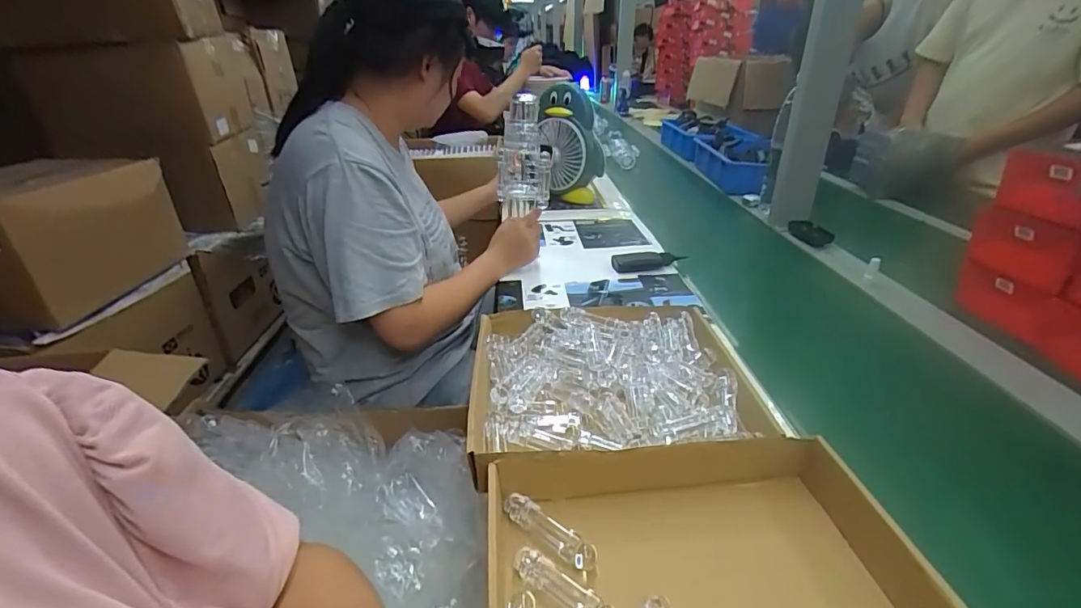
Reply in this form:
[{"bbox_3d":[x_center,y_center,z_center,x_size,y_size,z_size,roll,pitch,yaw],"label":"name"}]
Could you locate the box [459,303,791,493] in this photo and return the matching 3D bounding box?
[{"bbox_3d":[0.076,0.090,0.602,0.318,0.055,0.289,-5,29,-7],"label":"box"}]

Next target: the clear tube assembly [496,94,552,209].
[{"bbox_3d":[-0.032,-0.277,0.898,0.093,0.178,0.094,-2,29,-1],"label":"clear tube assembly"}]

